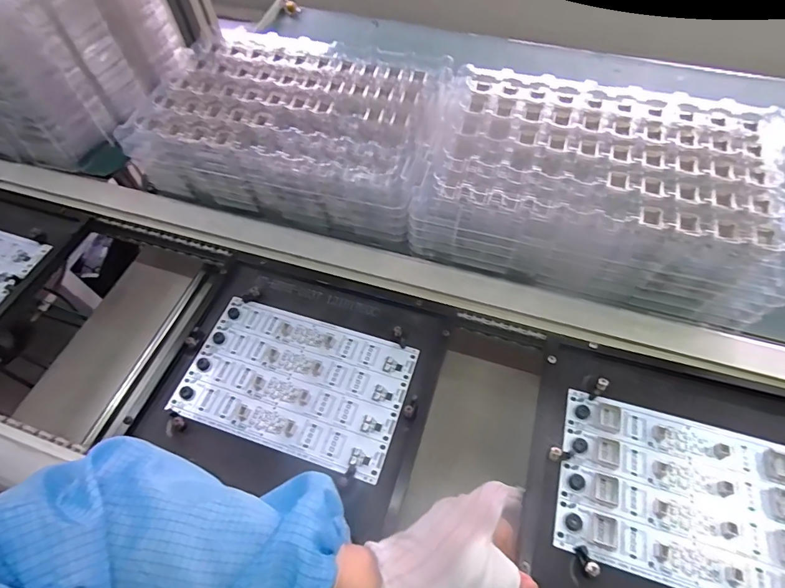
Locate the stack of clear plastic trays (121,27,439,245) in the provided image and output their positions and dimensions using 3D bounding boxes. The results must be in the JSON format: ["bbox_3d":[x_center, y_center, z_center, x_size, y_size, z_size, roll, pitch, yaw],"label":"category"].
[{"bbox_3d":[-0.112,-0.196,0.516,0.334,0.094,0.211,15,58,11],"label":"stack of clear plastic trays"}]

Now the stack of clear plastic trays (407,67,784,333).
[{"bbox_3d":[0.205,-0.107,0.446,0.326,0.102,0.218,15,58,10],"label":"stack of clear plastic trays"}]

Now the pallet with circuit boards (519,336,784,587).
[{"bbox_3d":[0.238,0.162,0.329,0.251,0.020,0.235,15,59,11],"label":"pallet with circuit boards"}]

